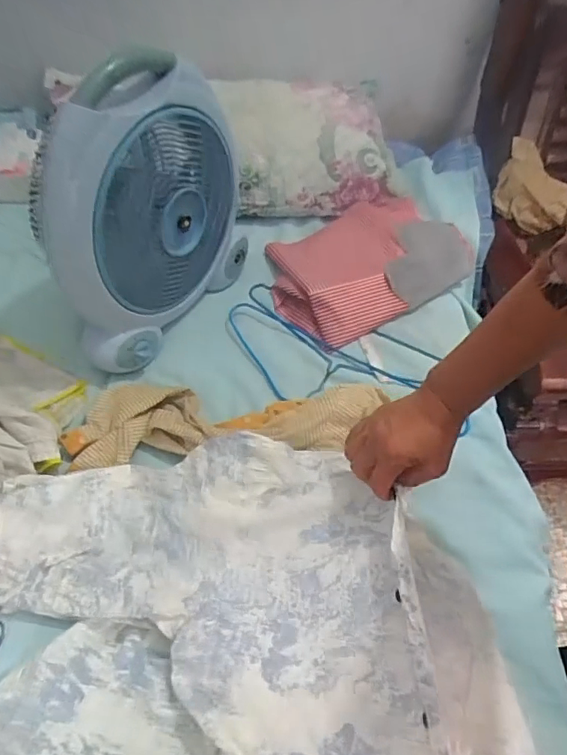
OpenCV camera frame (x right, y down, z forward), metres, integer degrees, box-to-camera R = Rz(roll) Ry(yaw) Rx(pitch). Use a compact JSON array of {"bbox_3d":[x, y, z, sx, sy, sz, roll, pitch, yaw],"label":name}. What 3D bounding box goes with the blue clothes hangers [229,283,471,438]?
[{"bbox_3d":[0.093,-0.018,0.797,0.402,0.019,0.186,25,62,13],"label":"blue clothes hangers"}]

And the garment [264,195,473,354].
[{"bbox_3d":[0.146,-0.214,0.907,0.370,0.084,0.247,-27,58,-22],"label":"garment"}]

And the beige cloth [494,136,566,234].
[{"bbox_3d":[0.546,-0.390,1.112,0.205,0.058,0.170,33,93,-17],"label":"beige cloth"}]

